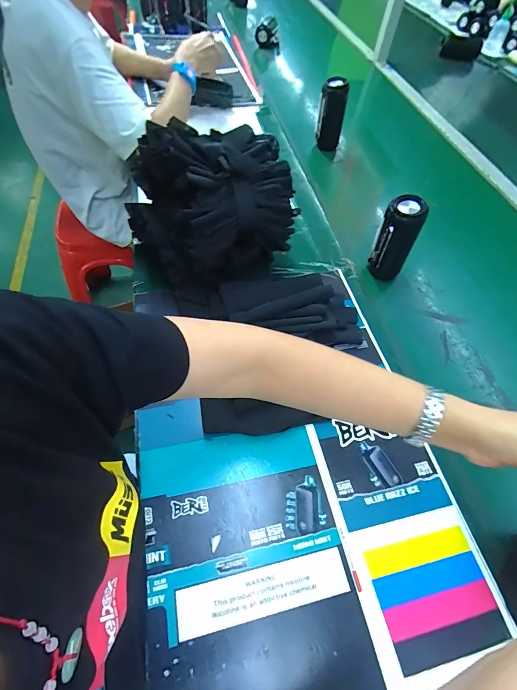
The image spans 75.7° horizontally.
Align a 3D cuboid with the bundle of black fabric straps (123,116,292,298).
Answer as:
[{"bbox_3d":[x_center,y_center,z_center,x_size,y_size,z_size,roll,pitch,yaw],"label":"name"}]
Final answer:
[{"bbox_3d":[-0.082,-0.232,0.528,0.209,0.166,0.226,-34,66,-22],"label":"bundle of black fabric straps"}]

